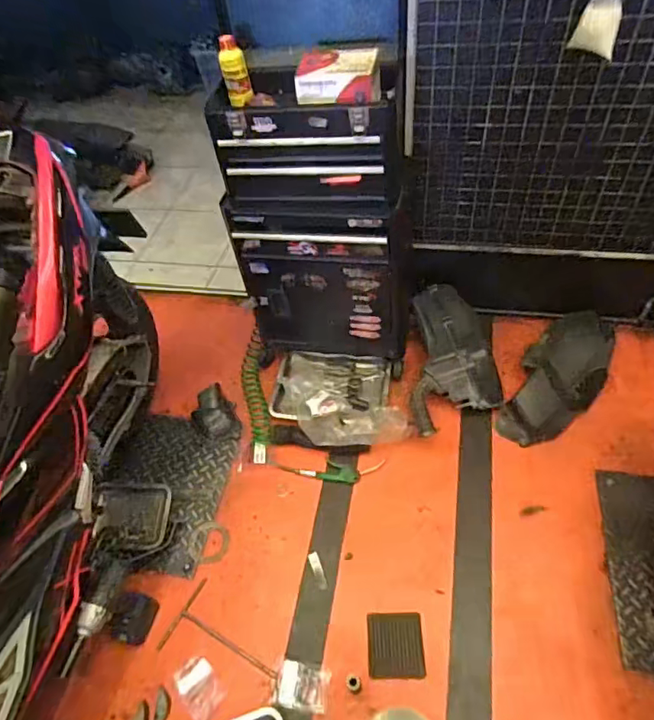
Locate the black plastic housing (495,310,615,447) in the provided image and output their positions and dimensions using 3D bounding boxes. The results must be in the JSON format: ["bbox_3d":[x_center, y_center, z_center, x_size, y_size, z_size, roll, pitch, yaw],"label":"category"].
[{"bbox_3d":[0.746,0.051,1.621,0.225,0.121,0.512,31,61,26],"label":"black plastic housing"}]

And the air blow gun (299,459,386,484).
[{"bbox_3d":[0.044,0.334,1.544,0.249,0.034,0.073,5,53,9],"label":"air blow gun"}]

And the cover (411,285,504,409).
[{"bbox_3d":[0.415,-0.041,1.665,0.218,0.084,0.426,-16,72,-7],"label":"cover"}]

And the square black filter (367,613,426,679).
[{"bbox_3d":[0.169,0.701,1.252,0.135,0.020,0.138,-3,52,3],"label":"square black filter"}]

